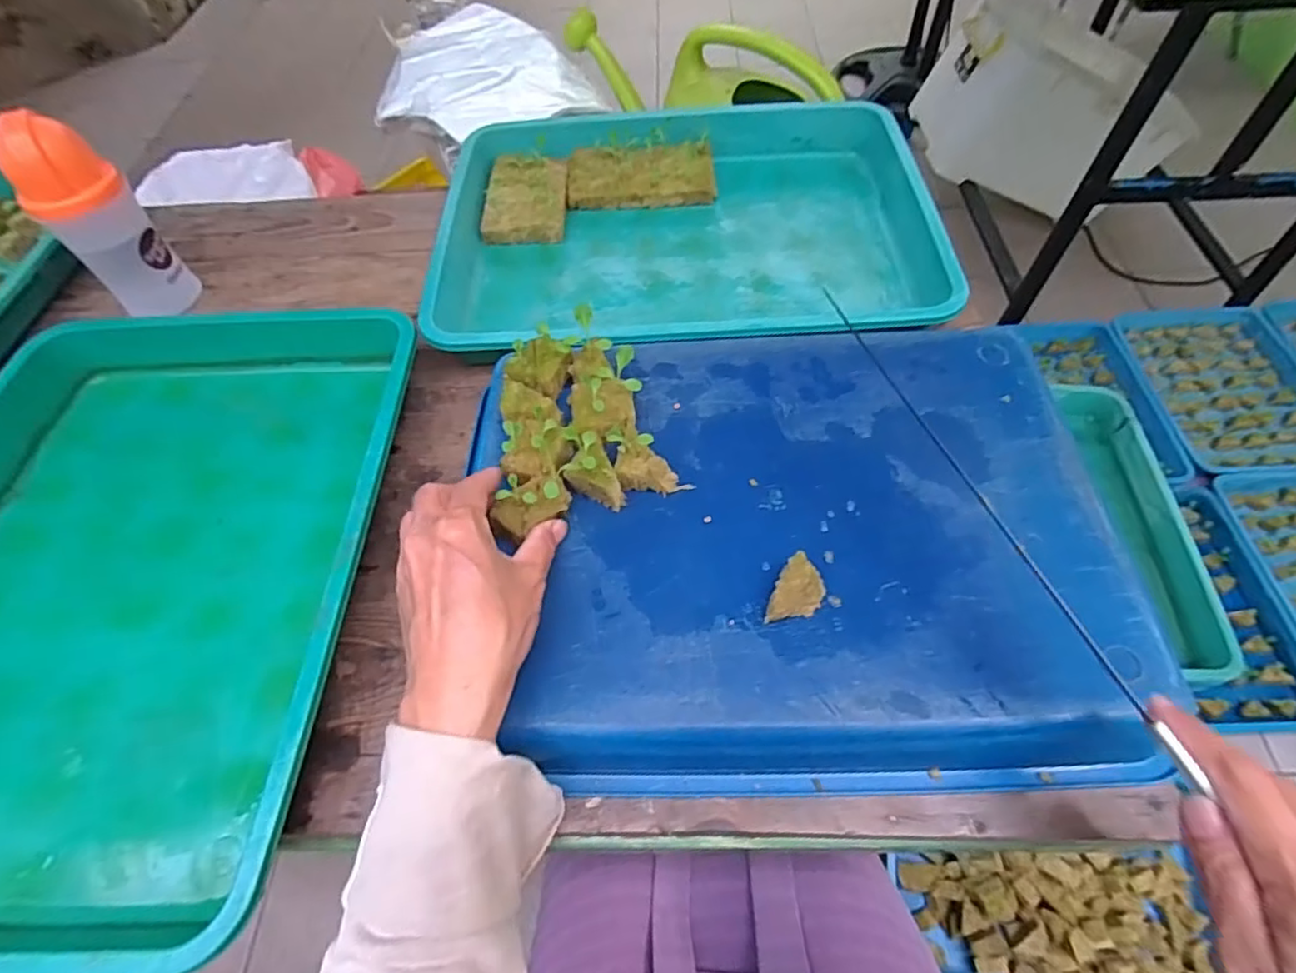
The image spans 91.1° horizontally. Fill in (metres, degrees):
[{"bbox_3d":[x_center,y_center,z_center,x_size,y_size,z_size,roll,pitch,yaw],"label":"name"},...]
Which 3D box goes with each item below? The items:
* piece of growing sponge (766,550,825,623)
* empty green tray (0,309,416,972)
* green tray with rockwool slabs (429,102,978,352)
[{"bbox_3d":[0.079,0.058,0.336,0.024,0.020,0.037,28,64,18],"label":"piece of growing sponge"},{"bbox_3d":[-0.325,0.048,0.402,0.306,0.052,0.400,-1,59,3],"label":"empty green tray"},{"bbox_3d":[0.028,-0.217,0.551,0.404,0.055,0.303,-5,59,0],"label":"green tray with rockwool slabs"}]

